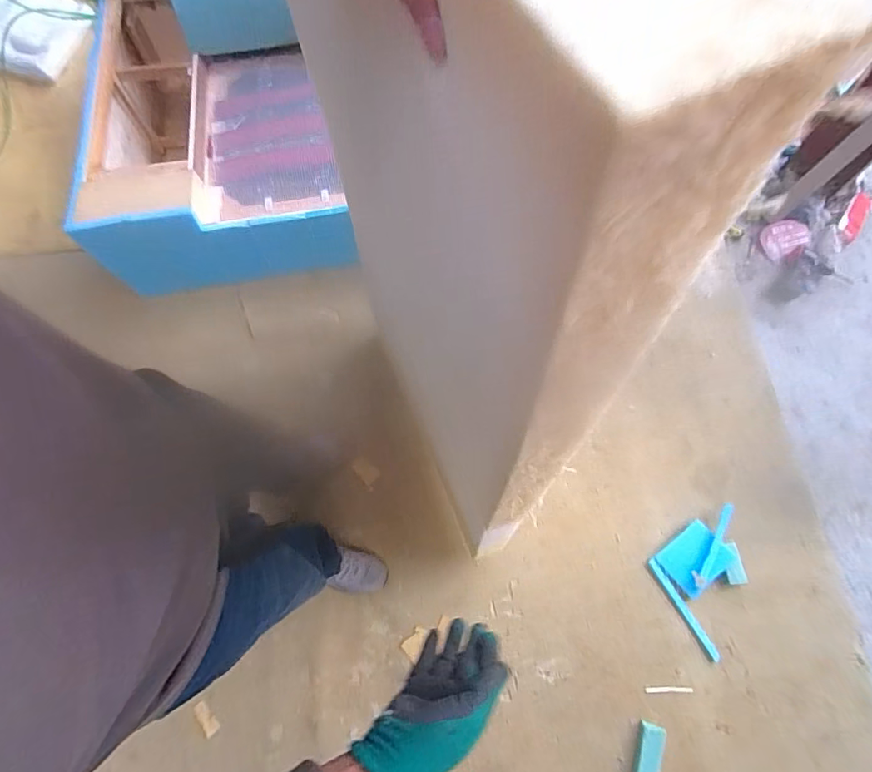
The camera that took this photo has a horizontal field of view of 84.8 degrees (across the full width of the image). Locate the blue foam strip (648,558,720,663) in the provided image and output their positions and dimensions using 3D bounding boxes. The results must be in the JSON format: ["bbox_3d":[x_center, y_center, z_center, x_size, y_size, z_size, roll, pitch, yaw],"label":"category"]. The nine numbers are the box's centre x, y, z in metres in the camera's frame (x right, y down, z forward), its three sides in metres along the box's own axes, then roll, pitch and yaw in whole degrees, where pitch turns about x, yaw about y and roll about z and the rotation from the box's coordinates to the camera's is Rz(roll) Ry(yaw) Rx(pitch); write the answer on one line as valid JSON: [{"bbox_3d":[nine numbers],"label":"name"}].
[{"bbox_3d":[0.643,0.578,1.238,0.025,0.008,0.271,-29,74,-7],"label":"blue foam strip"}]

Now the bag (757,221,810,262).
[{"bbox_3d":[1.139,-0.484,1.564,0.144,0.026,0.114,-24,82,10],"label":"bag"}]

